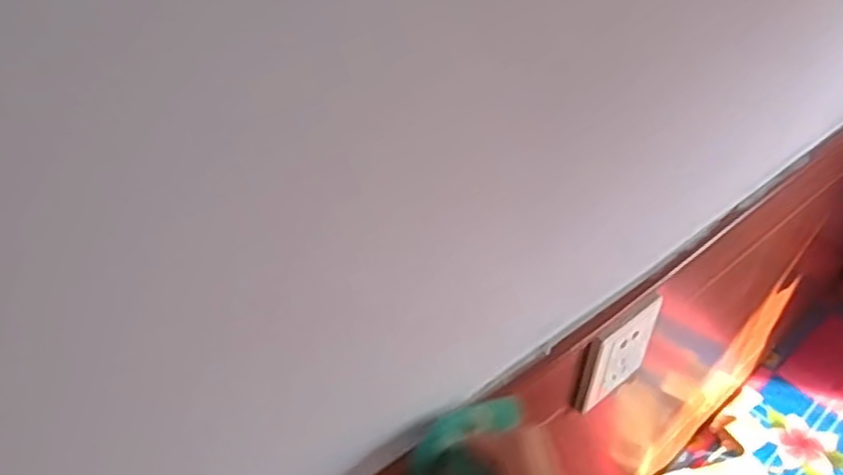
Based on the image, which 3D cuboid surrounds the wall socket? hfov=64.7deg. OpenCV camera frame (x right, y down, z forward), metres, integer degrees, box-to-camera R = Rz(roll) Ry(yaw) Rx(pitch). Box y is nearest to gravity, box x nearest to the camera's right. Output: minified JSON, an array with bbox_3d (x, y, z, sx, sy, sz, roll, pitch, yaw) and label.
[{"bbox_3d":[0.163,0.091,0.537,0.093,0.079,0.014,-25,46,-32],"label":"wall socket"}]

